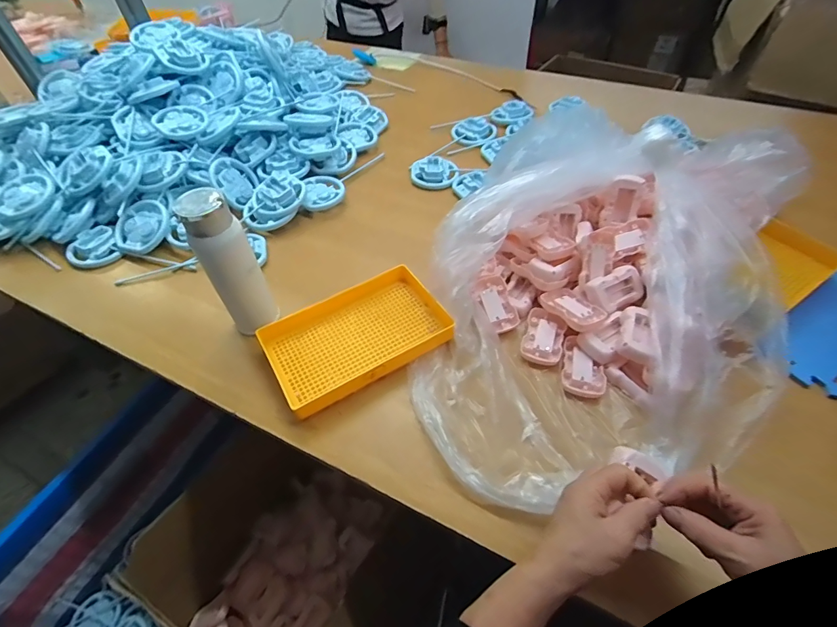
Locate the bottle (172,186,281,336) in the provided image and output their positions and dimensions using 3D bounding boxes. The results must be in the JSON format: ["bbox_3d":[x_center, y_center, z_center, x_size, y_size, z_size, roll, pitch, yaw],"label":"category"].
[{"bbox_3d":[-0.246,-0.055,0.560,0.065,0.216,0.063,-25,54,-16],"label":"bottle"}]

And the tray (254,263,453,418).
[{"bbox_3d":[-0.085,0.030,0.599,0.252,0.032,0.160,-29,55,-19],"label":"tray"}]

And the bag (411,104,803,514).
[{"bbox_3d":[0.247,-0.047,0.578,0.427,0.147,0.607,17,54,16],"label":"bag"}]

